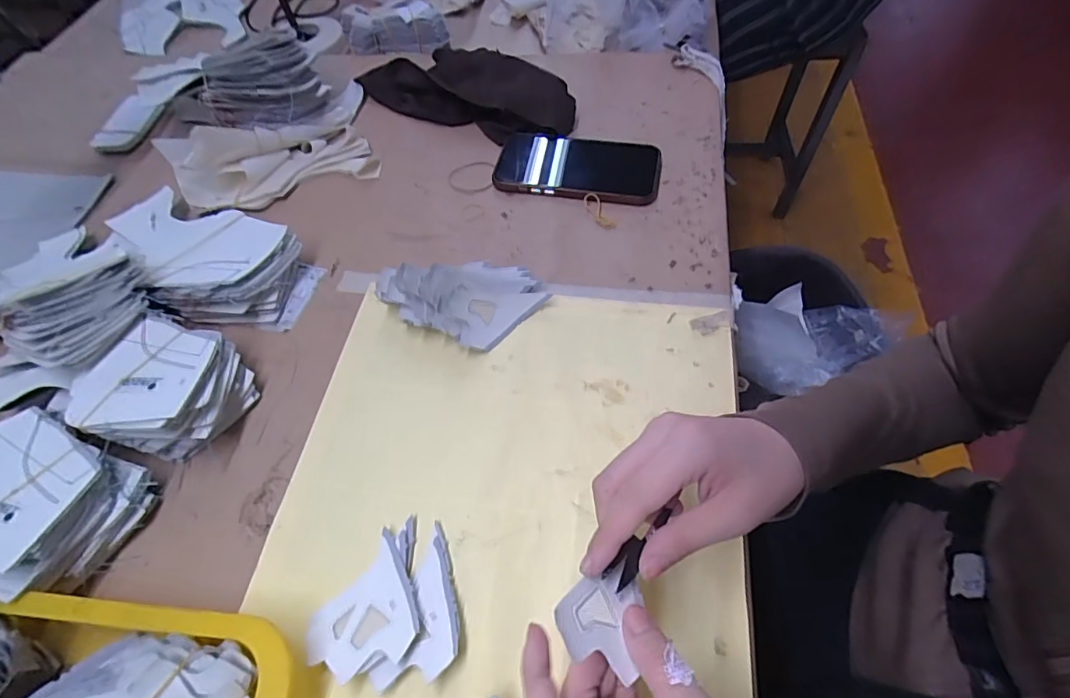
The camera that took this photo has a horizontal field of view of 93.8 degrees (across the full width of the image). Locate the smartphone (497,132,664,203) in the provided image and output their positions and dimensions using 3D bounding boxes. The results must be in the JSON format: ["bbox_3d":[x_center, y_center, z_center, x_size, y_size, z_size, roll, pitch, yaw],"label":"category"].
[{"bbox_3d":[0.044,-0.187,0.513,0.162,0.017,0.091,7,59,9],"label":"smartphone"}]

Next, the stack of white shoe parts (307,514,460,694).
[{"bbox_3d":[-0.095,0.158,0.311,0.089,0.016,0.087,-13,59,-4],"label":"stack of white shoe parts"}]

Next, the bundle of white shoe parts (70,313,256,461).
[{"bbox_3d":[-0.278,0.029,0.384,0.107,0.052,0.098,8,60,9],"label":"bundle of white shoe parts"}]

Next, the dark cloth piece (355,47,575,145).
[{"bbox_3d":[-0.076,-0.310,0.586,0.270,0.038,0.115,23,63,17],"label":"dark cloth piece"}]

